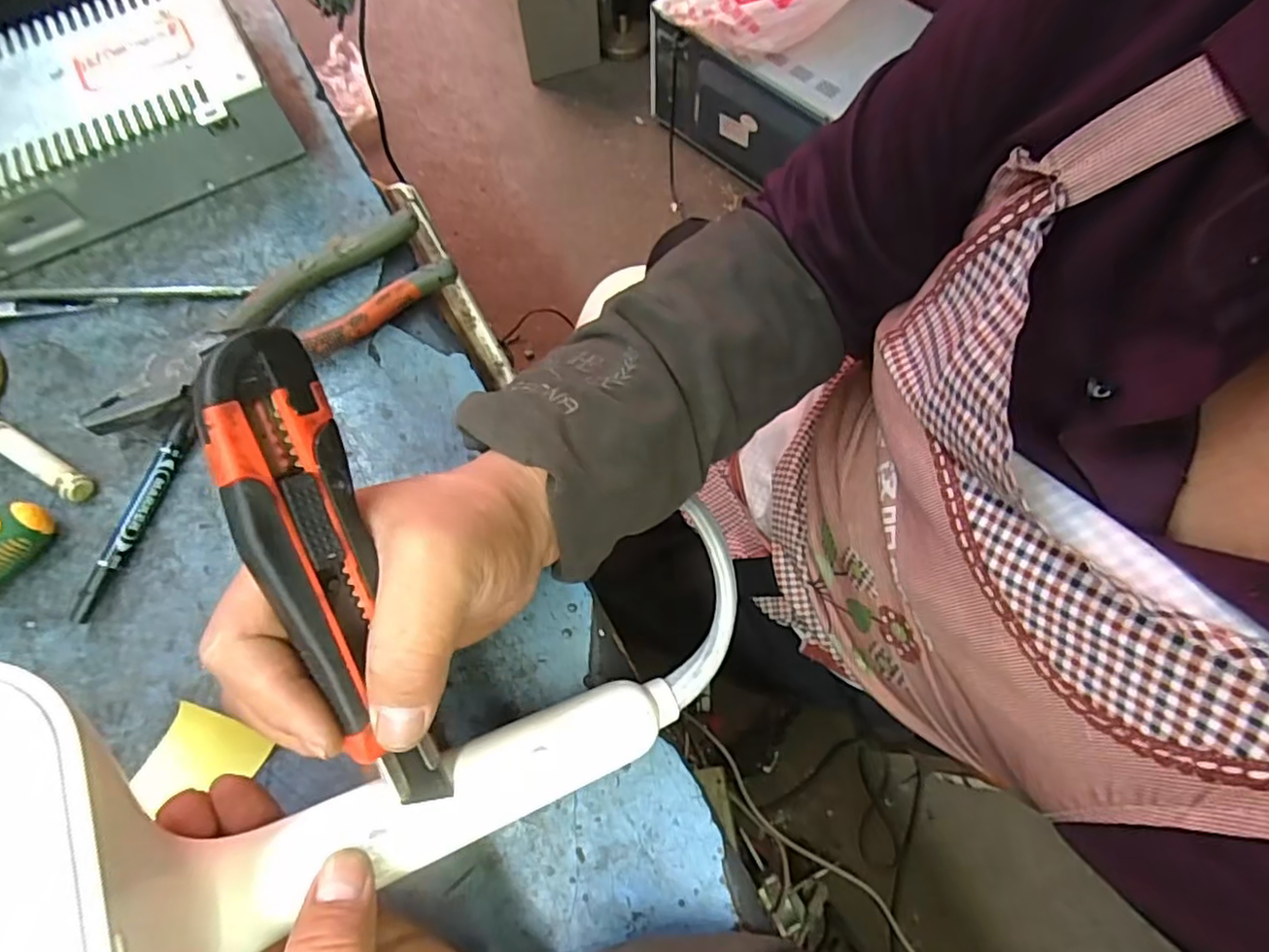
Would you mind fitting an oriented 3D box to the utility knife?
[{"bbox_3d":[-0.105,0.036,0.216,0.037,0.020,0.163,-24,100,-48],"label":"utility knife"}]

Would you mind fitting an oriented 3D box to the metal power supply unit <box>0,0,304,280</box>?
[{"bbox_3d":[-0.325,-0.208,0.381,0.208,0.051,0.133,-28,73,-9],"label":"metal power supply unit"}]

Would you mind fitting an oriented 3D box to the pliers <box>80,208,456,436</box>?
[{"bbox_3d":[-0.194,-0.079,0.354,0.193,0.025,0.062,-40,76,-13],"label":"pliers"}]

